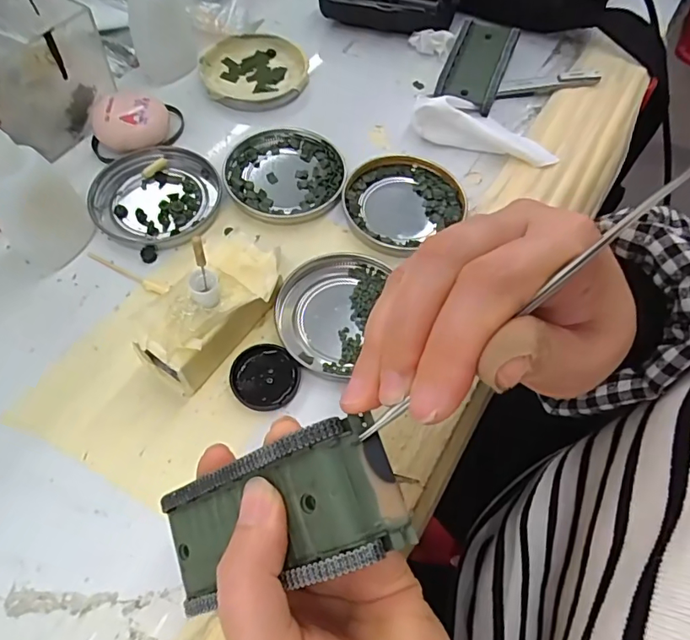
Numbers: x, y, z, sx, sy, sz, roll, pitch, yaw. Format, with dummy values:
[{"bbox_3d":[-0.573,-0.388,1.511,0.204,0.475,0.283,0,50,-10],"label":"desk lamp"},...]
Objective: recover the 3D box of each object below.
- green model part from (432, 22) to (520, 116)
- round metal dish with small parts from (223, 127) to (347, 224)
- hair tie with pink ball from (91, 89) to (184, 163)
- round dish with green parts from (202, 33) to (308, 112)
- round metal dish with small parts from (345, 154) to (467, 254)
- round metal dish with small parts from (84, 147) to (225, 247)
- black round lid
[{"bbox_3d":[0.102,-0.198,0.391,0.044,0.024,0.085,20,62,8],"label":"green model part"},{"bbox_3d":[-0.040,-0.098,0.338,0.077,0.008,0.077,-1,61,-3],"label":"round metal dish with small parts"},{"bbox_3d":[-0.142,-0.134,0.343,0.054,0.023,0.046,-4,61,-5],"label":"hair tie with pink ball"},{"bbox_3d":[-0.069,-0.191,0.387,0.078,0.010,0.075,1,61,-2],"label":"round dish with green parts"},{"bbox_3d":[0.036,-0.079,0.331,0.078,0.007,0.069,-33,67,-19],"label":"round metal dish with small parts"},{"bbox_3d":[-0.120,-0.080,0.323,0.078,0.009,0.077,1,61,-2],"label":"round metal dish with small parts"},{"bbox_3d":[-0.042,0.031,0.268,0.035,0.007,0.034,1,61,-2],"label":"black round lid"}]

